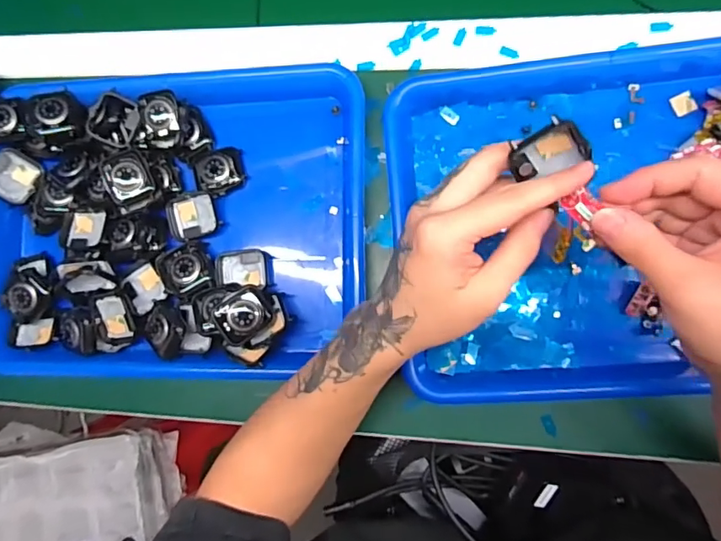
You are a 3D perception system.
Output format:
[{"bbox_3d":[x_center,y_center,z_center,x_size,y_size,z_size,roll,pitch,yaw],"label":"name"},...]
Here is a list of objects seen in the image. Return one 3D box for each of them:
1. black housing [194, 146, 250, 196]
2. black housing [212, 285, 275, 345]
[{"bbox_3d":[-0.120,-0.084,0.426,0.041,0.010,0.037,-12,84,7],"label":"black housing"},{"bbox_3d":[-0.090,0.034,0.386,0.041,0.016,0.033,-40,82,4],"label":"black housing"}]

